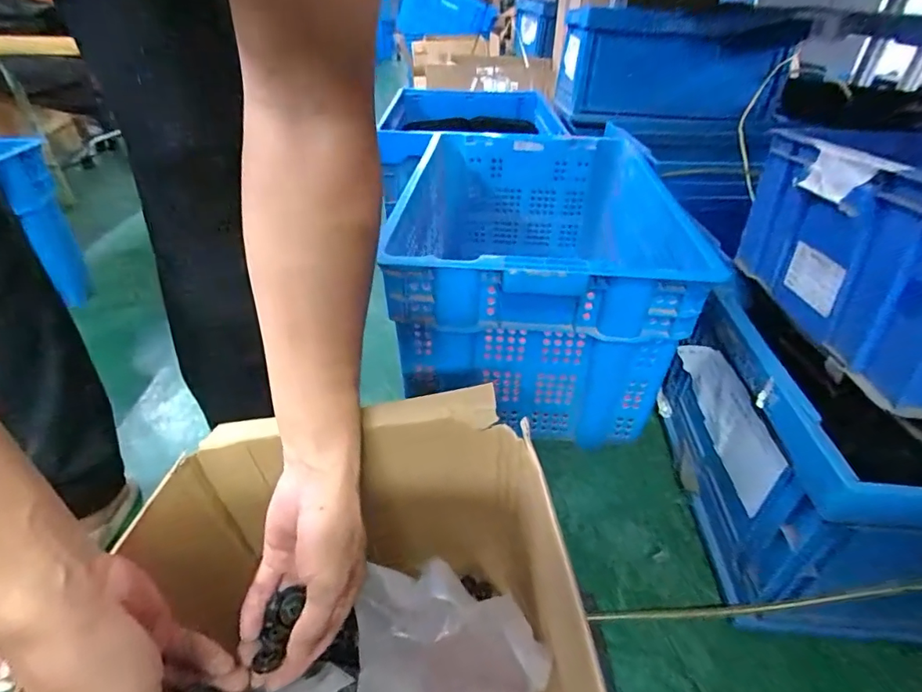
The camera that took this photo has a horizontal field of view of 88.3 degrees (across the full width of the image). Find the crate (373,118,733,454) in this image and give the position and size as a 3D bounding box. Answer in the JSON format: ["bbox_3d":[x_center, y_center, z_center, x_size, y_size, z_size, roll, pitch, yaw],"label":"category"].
[{"bbox_3d":[0.128,-0.177,0.842,0.429,0.250,0.615,4,39,5],"label":"crate"}]

